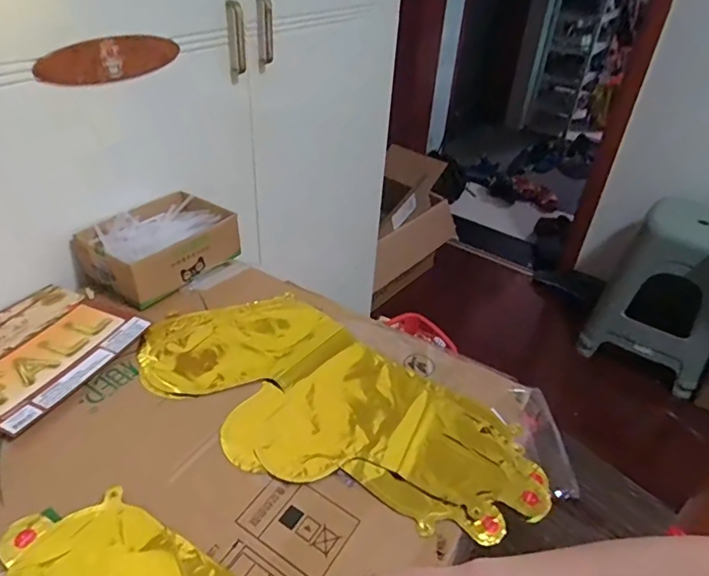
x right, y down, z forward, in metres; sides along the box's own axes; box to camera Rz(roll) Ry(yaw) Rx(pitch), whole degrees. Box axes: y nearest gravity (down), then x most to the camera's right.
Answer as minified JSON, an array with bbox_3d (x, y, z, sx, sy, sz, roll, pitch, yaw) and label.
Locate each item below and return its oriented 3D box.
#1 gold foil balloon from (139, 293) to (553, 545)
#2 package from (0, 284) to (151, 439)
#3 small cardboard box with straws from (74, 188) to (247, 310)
[{"bbox_3d":[-0.030,0.119,0.551,0.440,0.018,0.210,27,41,29],"label":"gold foil balloon"},{"bbox_3d":[-0.373,0.069,0.590,0.184,0.013,0.192,17,38,18],"label":"package"},{"bbox_3d":[-0.275,-0.062,0.724,0.143,0.070,0.191,28,42,30],"label":"small cardboard box with straws"}]

